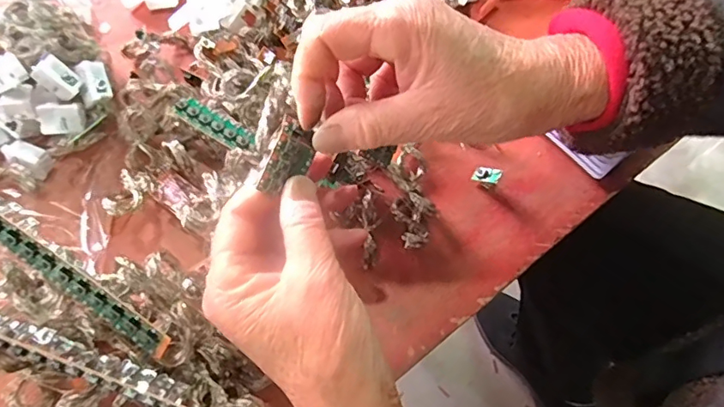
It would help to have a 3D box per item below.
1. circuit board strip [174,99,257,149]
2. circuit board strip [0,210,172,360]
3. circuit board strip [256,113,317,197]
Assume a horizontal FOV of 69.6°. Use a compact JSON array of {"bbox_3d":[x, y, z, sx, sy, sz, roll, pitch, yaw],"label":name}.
[{"bbox_3d":[-0.094,-0.051,0.333,0.059,0.004,0.020,30,49,12],"label":"circuit board strip"},{"bbox_3d":[-0.143,0.032,0.248,0.122,0.009,0.013,37,70,-1],"label":"circuit board strip"},{"bbox_3d":[-0.034,-0.021,0.252,0.020,0.005,0.038,23,84,-23],"label":"circuit board strip"}]

